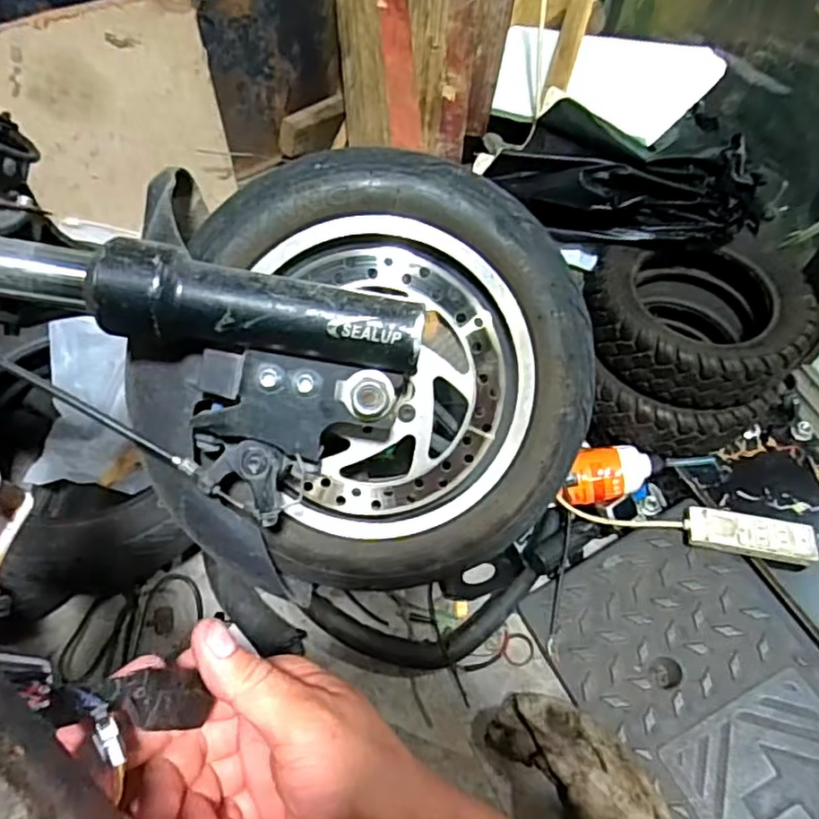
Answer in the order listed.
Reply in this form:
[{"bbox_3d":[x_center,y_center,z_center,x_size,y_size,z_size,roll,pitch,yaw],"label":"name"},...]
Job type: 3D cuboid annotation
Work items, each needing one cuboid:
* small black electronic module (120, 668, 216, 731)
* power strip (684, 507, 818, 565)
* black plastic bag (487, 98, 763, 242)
[{"bbox_3d":[-0.108,0.126,0.287,0.034,0.019,0.024,-4,56,-5],"label":"small black electronic module"},{"bbox_3d":[0.401,0.149,0.775,0.141,0.032,0.045,9,56,3],"label":"power strip"},{"bbox_3d":[0.270,-0.276,0.800,0.339,0.105,0.142,15,57,8],"label":"black plastic bag"}]

